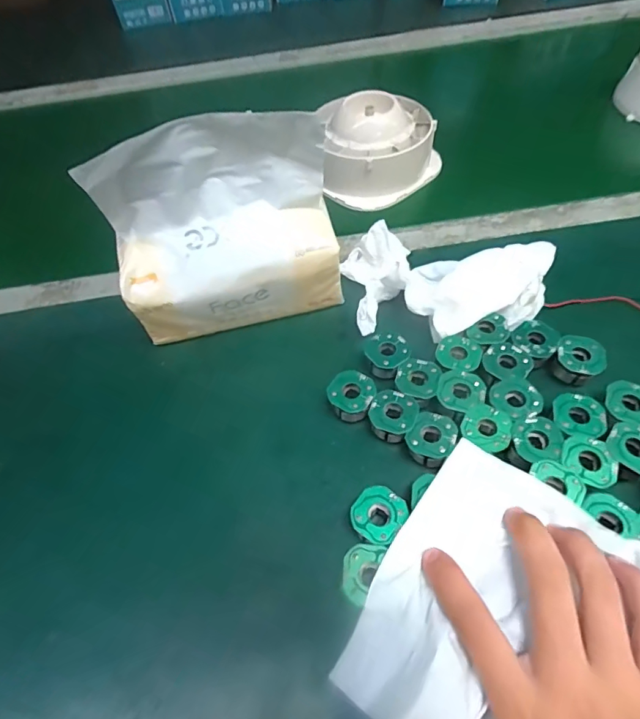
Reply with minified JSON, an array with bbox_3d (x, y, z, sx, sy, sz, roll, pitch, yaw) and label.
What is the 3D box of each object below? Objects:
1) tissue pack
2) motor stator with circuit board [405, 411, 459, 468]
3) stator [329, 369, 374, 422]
[{"bbox_3d":[-0.065,-0.080,0.321,0.166,0.153,0.044,-13,54,-4],"label":"tissue pack"},{"bbox_3d":[0.072,0.052,0.288,0.028,0.019,0.031,29,62,23],"label":"motor stator with circuit board"},{"bbox_3d":[0.022,0.026,0.315,0.031,0.020,0.032,-3,54,4],"label":"stator"}]

